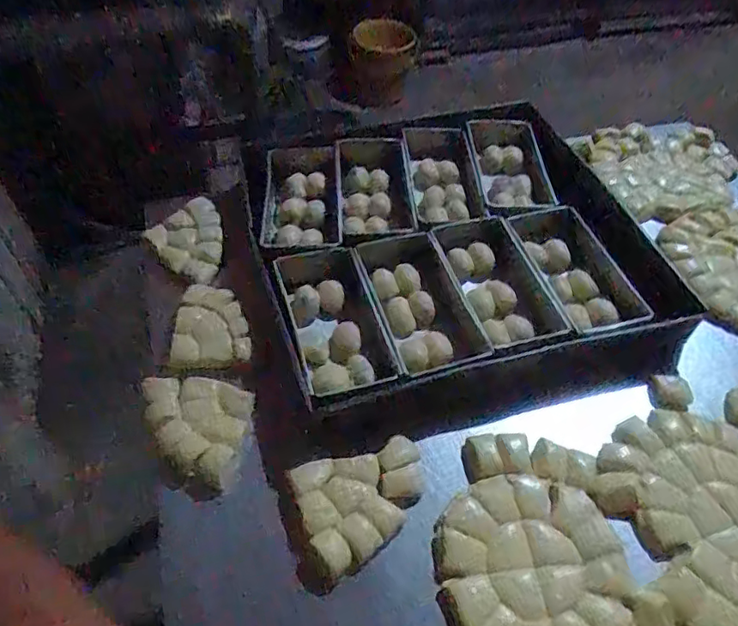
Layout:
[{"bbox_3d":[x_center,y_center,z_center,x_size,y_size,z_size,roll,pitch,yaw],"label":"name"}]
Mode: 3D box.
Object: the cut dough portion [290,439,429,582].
[{"bbox_3d":[-0.001,0.175,0.545,0.123,0.018,0.100,-18,53,-15],"label":"cut dough portion"}]

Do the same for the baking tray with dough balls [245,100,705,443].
[{"bbox_3d":[0.110,-0.089,0.736,0.478,0.054,0.472,-9,51,-8],"label":"baking tray with dough balls"}]

